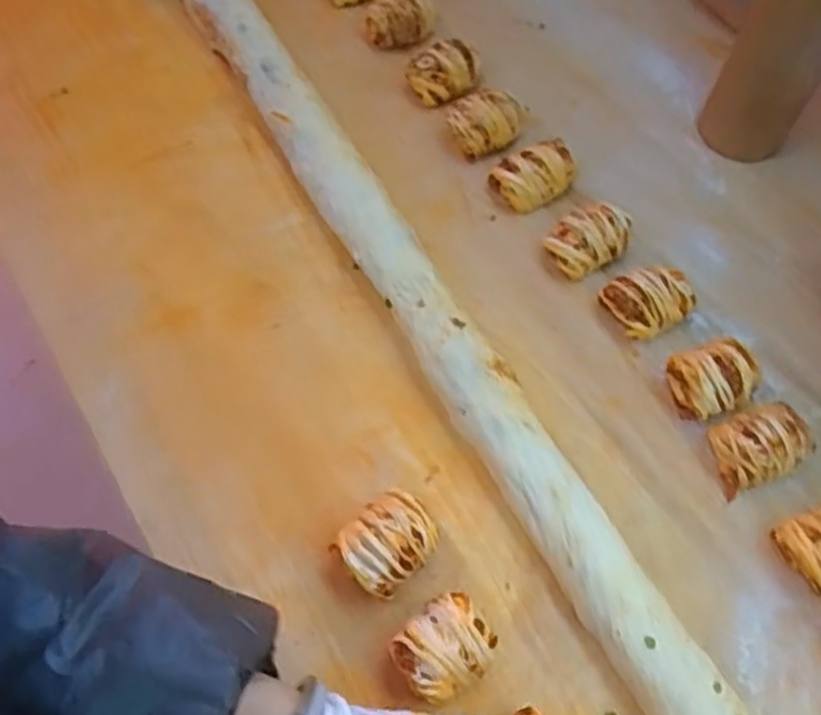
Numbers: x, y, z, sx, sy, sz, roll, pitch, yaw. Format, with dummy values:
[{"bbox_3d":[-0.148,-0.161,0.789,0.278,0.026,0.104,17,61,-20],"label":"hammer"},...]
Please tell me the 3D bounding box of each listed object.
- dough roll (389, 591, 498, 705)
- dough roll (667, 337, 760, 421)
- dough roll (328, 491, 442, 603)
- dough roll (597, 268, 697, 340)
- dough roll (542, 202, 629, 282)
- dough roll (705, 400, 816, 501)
[{"bbox_3d":[0.024,0.201,0.518,0.063,0.046,0.055,-39,70,-16],"label":"dough roll"},{"bbox_3d":[0.243,0.016,0.600,0.067,0.044,0.057,-17,65,-8],"label":"dough roll"},{"bbox_3d":[-0.016,0.134,0.541,0.067,0.043,0.055,-39,70,-17],"label":"dough roll"},{"bbox_3d":[0.202,-0.050,0.636,0.070,0.038,0.058,-29,67,-13],"label":"dough roll"},{"bbox_3d":[0.158,-0.105,0.658,0.073,0.035,0.048,-24,66,-11],"label":"dough roll"},{"bbox_3d":[0.271,0.067,0.579,0.074,0.042,0.056,-19,66,-8],"label":"dough roll"}]

